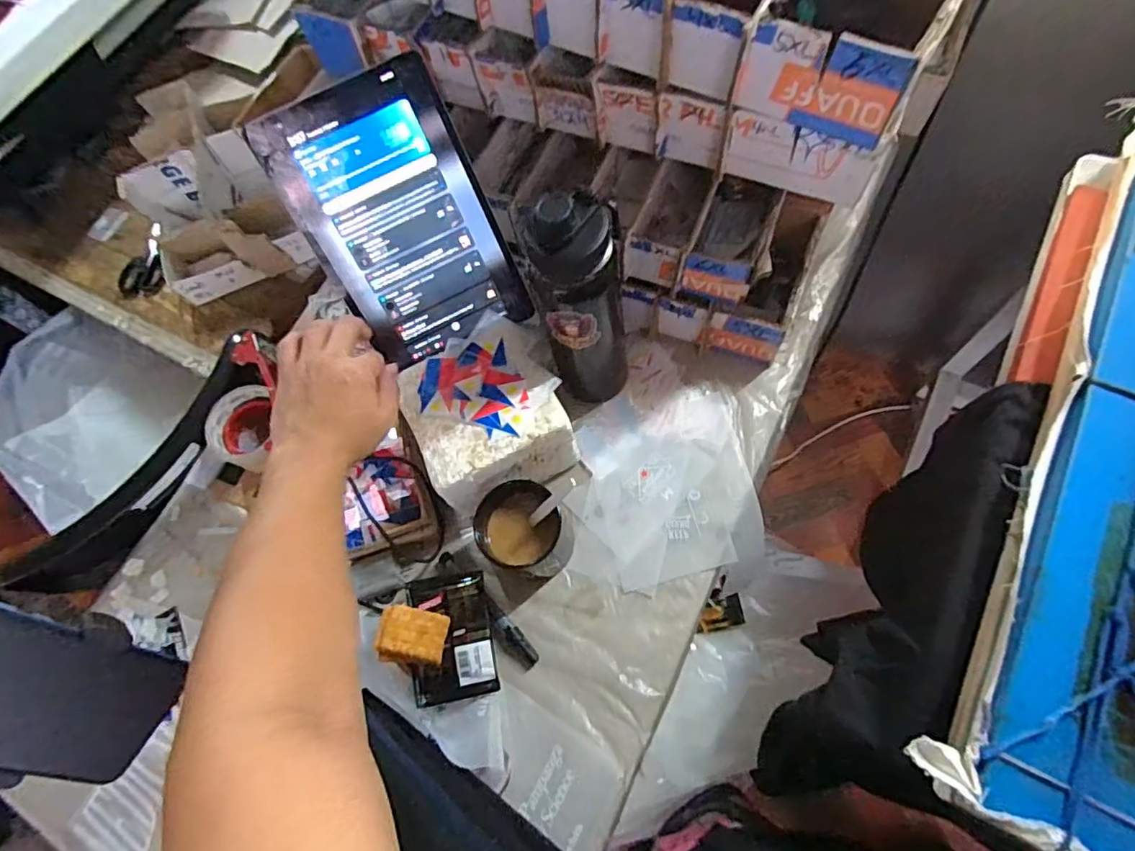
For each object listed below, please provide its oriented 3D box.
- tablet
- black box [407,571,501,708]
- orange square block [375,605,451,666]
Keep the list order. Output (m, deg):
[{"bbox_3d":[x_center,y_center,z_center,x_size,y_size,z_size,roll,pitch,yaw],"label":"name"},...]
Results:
[{"bbox_3d":[-0.150,-0.185,0.529,0.161,0.235,0.014,-26,28,-4],"label":"tablet"},{"bbox_3d":[-0.113,0.204,0.557,0.078,0.024,0.113,-10,63,-6],"label":"black box"},{"bbox_3d":[-0.146,0.197,0.540,0.065,0.021,0.047,7,62,3],"label":"orange square block"}]

